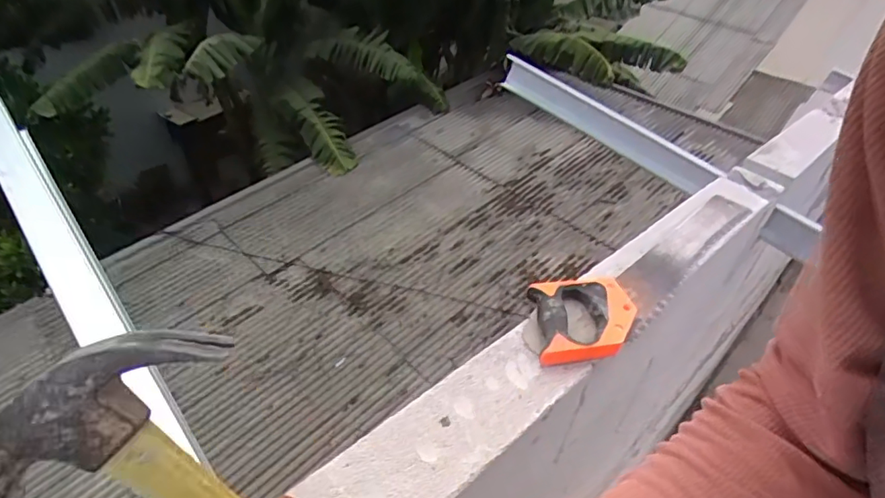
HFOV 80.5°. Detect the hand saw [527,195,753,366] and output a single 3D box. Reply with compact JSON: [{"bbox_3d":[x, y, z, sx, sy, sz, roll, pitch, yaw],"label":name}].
[{"bbox_3d":[0.304,0.011,0.749,0.556,0.028,0.118,-27,49,-36],"label":"hand saw"}]

